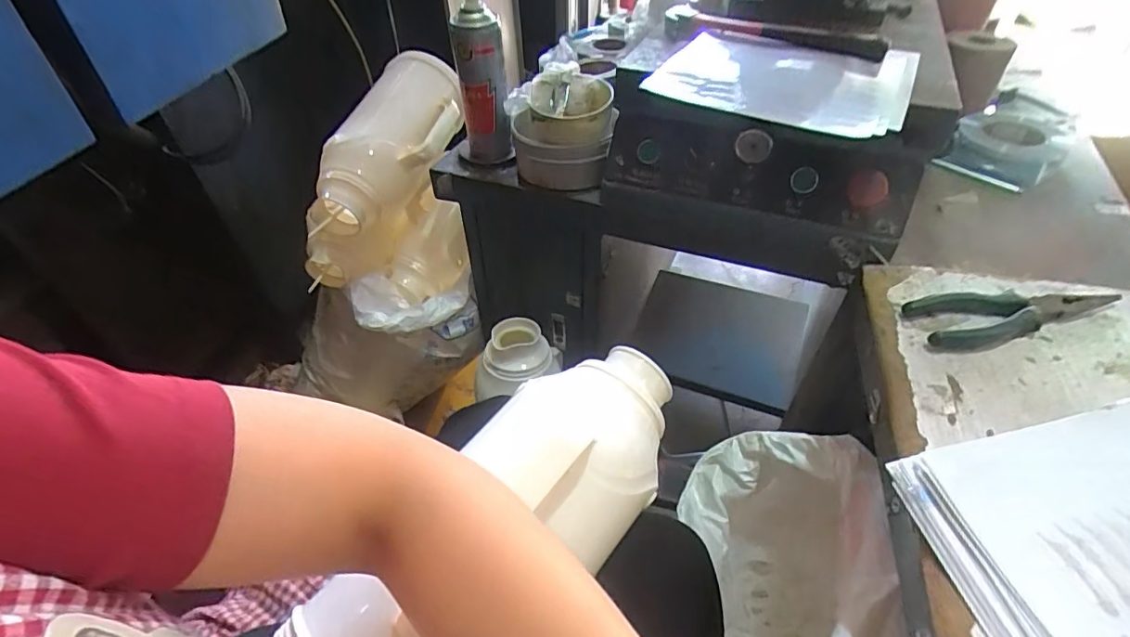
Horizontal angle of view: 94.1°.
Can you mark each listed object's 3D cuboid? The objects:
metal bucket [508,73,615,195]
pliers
[{"bbox_3d":[-0.003,-0.247,0.707,0.131,0.126,0.139,-1,45,1],"label":"metal bucket"},{"bbox_3d":[0.397,-0.008,0.464,0.184,0.018,0.058,-9,45,-6],"label":"pliers"}]

